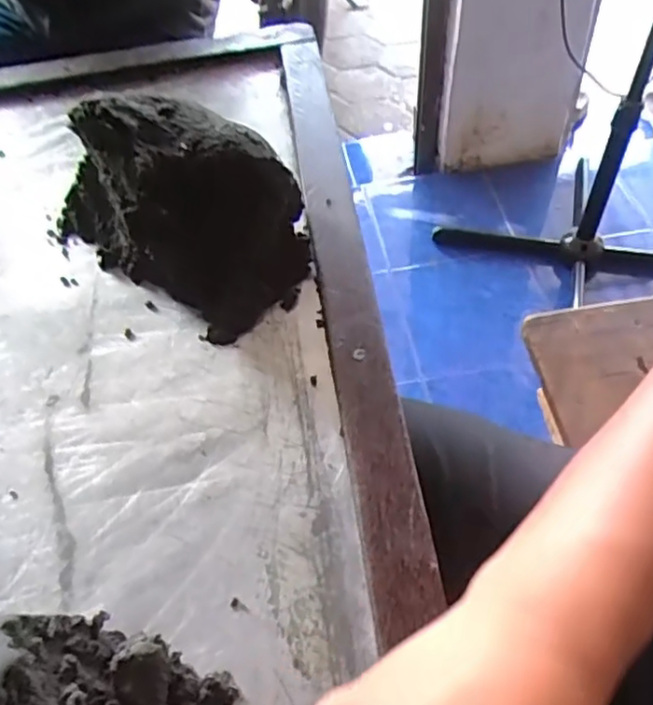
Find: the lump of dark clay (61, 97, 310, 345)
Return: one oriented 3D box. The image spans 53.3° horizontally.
[{"bbox_3d":[-0.101,-0.111,0.442,0.176,0.104,0.105,33,64,25],"label":"lump of dark clay"}]

